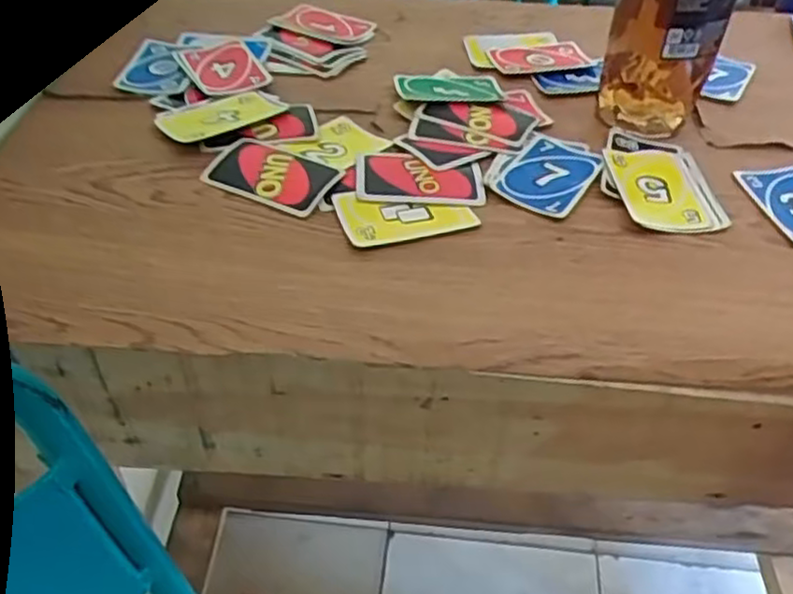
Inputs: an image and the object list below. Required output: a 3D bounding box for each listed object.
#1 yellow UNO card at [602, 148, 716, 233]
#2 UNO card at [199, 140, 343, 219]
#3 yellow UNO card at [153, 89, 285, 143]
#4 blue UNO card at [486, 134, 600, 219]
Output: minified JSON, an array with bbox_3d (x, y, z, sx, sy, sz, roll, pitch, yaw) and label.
[{"bbox_3d":[0.179,-0.076,0.510,0.058,0.008,0.095,1,41,-1],"label":"yellow UNO card"},{"bbox_3d":[-0.085,-0.084,0.500,0.086,0.009,0.064,18,52,15],"label":"UNO card"},{"bbox_3d":[-0.128,-0.134,0.545,0.088,0.004,0.055,-22,47,-21],"label":"yellow UNO card"},{"bbox_3d":[0.106,-0.087,0.518,0.057,0.006,0.091,27,50,19],"label":"blue UNO card"}]

